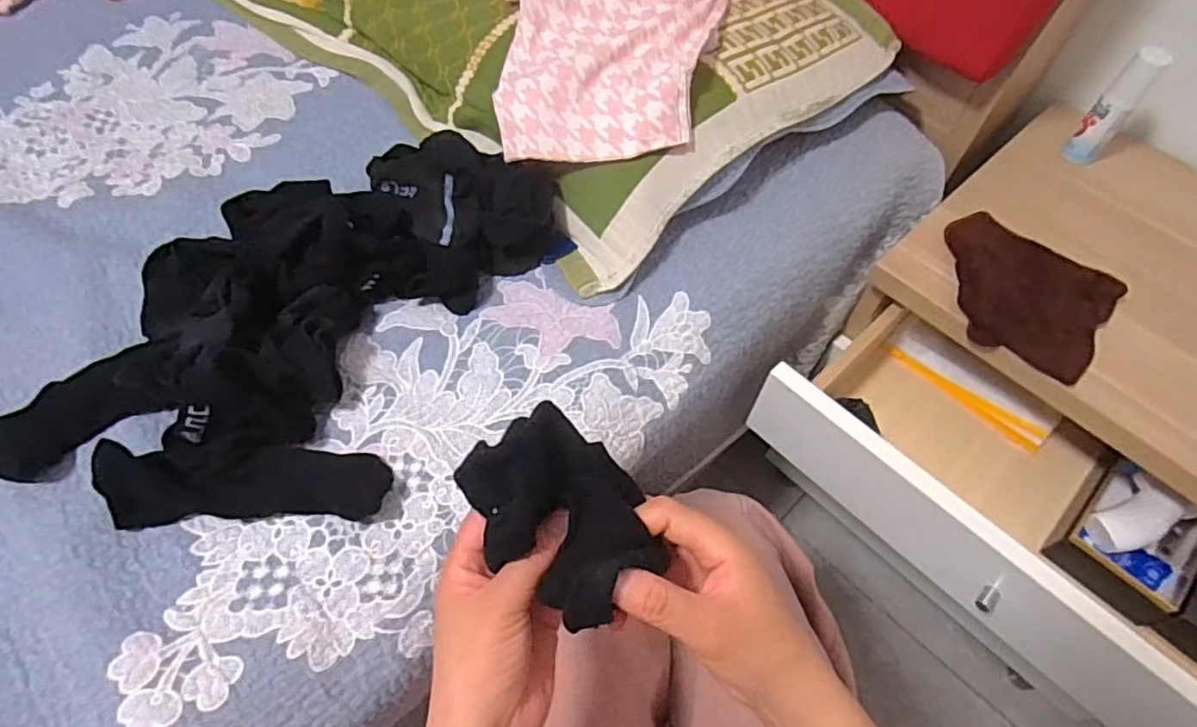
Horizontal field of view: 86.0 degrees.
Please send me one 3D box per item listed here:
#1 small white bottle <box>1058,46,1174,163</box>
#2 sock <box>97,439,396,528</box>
[{"bbox_3d":[0.550,-0.271,0.688,0.038,0.131,0.027,40,64,19],"label":"small white bottle"},{"bbox_3d":[-0.245,0.083,0.449,0.187,0.035,0.052,-2,58,-5],"label":"sock"}]

